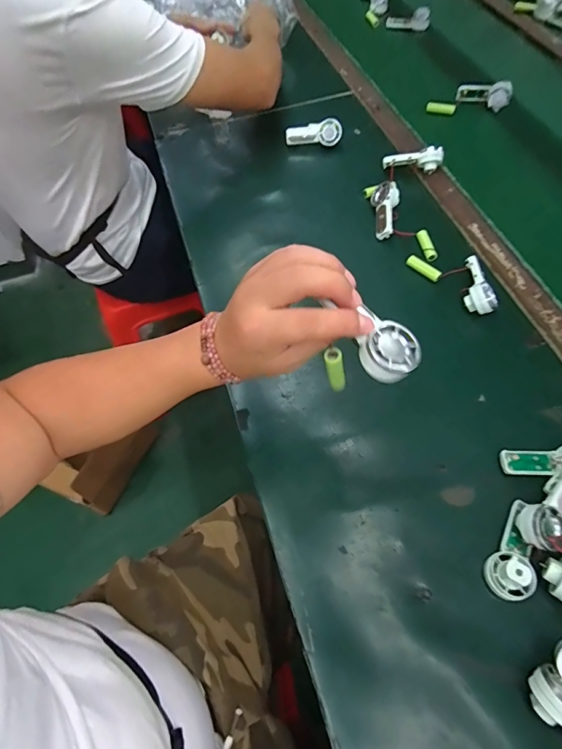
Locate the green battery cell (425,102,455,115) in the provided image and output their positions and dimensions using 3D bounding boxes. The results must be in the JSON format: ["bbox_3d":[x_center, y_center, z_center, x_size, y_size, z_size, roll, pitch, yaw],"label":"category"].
[{"bbox_3d":[0.298,-0.498,0.779,0.052,0.014,0.016,13,62,9],"label":"green battery cell"}]

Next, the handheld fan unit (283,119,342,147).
[{"bbox_3d":[0.056,-0.420,0.722,0.095,0.031,0.029,4,61,4],"label":"handheld fan unit"}]

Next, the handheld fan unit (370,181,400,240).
[{"bbox_3d":[0.155,-0.245,0.631,0.023,0.039,0.095,18,69,-37],"label":"handheld fan unit"}]

